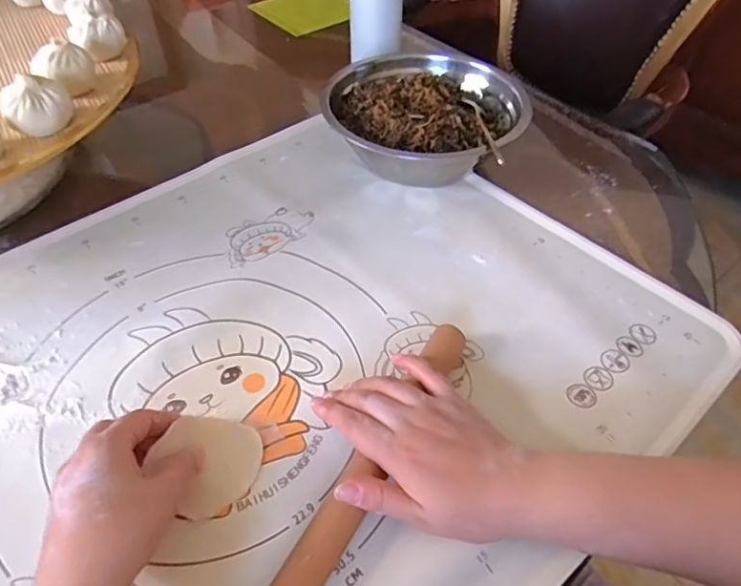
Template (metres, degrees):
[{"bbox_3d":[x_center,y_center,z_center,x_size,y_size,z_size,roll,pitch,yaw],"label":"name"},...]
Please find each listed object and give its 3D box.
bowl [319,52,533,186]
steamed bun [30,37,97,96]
[{"bbox_3d":[0.049,-0.186,0.581,0.195,0.080,0.185,1,49,-1],"label":"bowl"},{"bbox_3d":[-0.250,-0.184,0.441,0.039,0.034,0.041,13,50,9],"label":"steamed bun"}]

